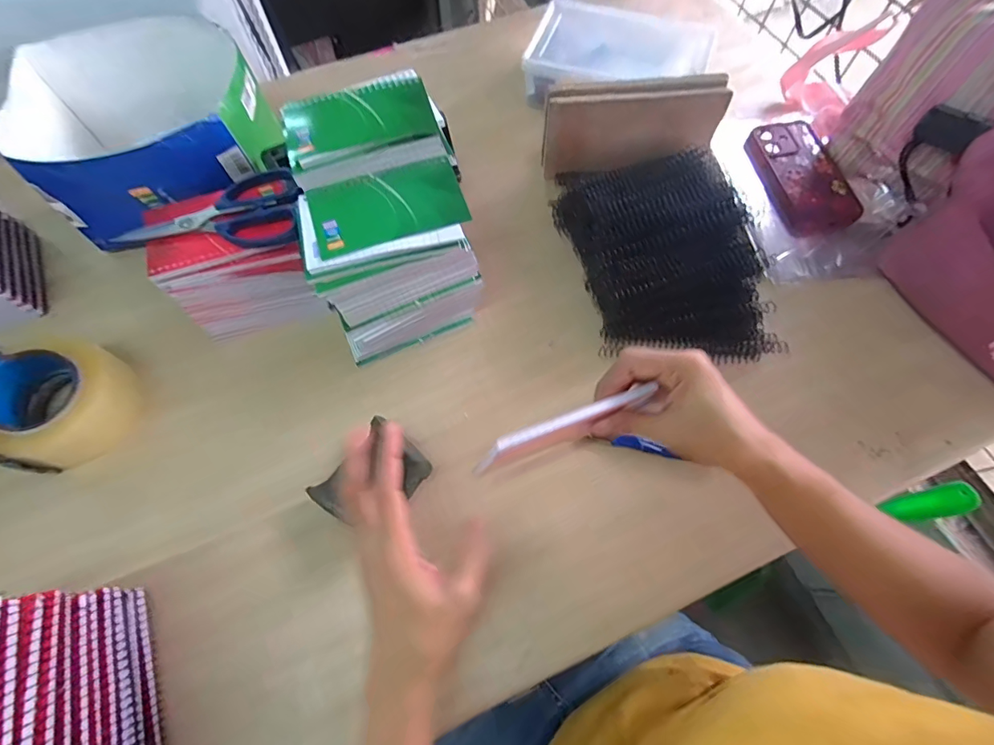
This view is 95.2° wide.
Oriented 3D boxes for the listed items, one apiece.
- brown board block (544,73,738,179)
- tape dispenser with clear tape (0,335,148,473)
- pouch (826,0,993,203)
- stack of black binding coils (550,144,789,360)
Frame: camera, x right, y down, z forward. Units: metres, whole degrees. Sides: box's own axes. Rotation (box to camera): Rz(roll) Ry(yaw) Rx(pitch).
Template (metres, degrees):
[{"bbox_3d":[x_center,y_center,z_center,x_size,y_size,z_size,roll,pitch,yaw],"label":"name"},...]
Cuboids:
[{"bbox_3d":[0.148,-0.267,0.515,0.184,0.108,0.031,-5,66,-1],"label":"brown board block"},{"bbox_3d":[-0.437,0.023,0.433,0.168,0.064,0.122,17,68,9],"label":"tape dispenser with clear tape"},{"bbox_3d":[0.452,-0.273,0.463,0.032,0.172,0.175,-6,55,-26],"label":"pouch"},{"bbox_3d":[0.180,-0.127,0.481,0.190,0.057,0.248,-12,66,-4],"label":"stack of black binding coils"}]

